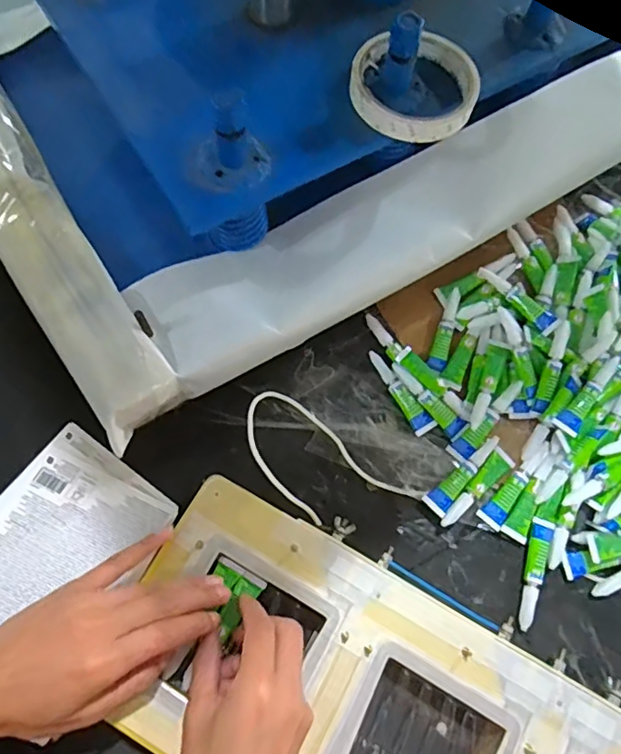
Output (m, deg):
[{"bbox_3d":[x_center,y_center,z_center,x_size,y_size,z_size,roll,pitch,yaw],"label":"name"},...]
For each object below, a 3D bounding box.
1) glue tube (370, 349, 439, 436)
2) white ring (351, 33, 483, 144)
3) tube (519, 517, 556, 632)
[{"bbox_3d":[0.074,0.013,0.478,0.018,0.010,0.081,-34,75,-15],"label":"glue tube"},{"bbox_3d":[0.074,-0.205,0.404,0.087,0.021,0.081,1,69,-4],"label":"white ring"},{"bbox_3d":[0.173,0.150,0.433,0.016,0.008,0.082,17,69,2],"label":"tube"}]

